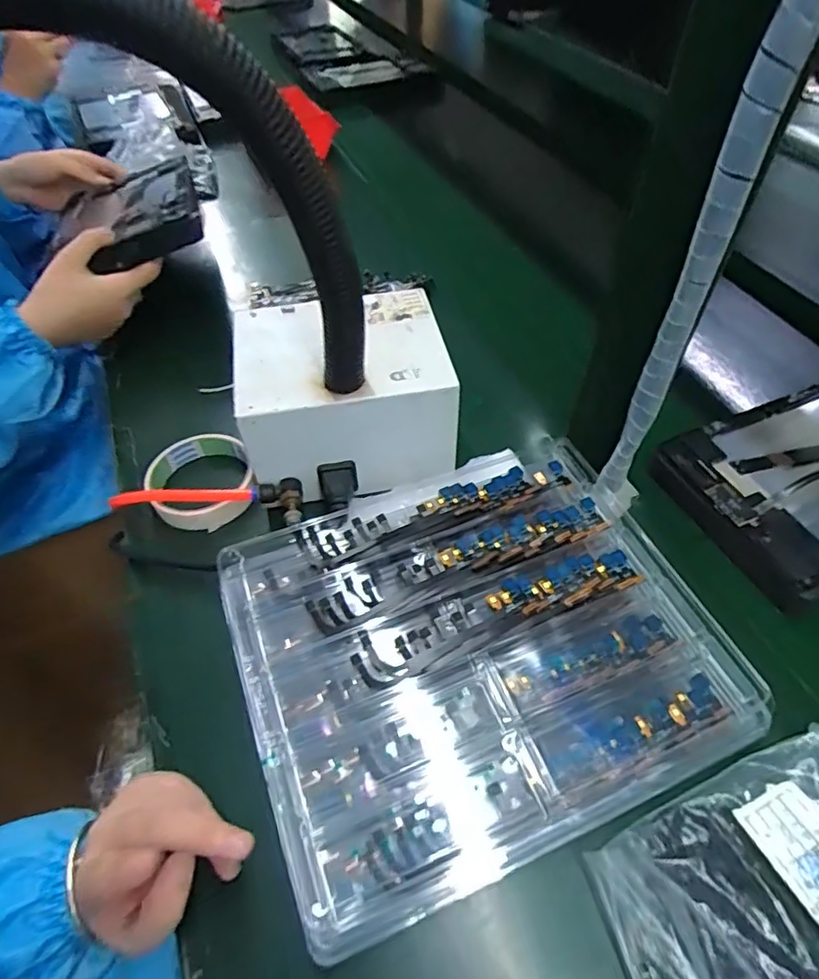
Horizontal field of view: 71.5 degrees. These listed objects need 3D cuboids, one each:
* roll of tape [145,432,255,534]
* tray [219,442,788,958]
[{"bbox_3d":[-0.169,-0.007,0.469,0.083,0.028,0.083,-3,52,3],"label":"roll of tape"},{"bbox_3d":[0.040,0.094,0.359,0.280,0.047,0.233,-21,54,-11],"label":"tray"}]

